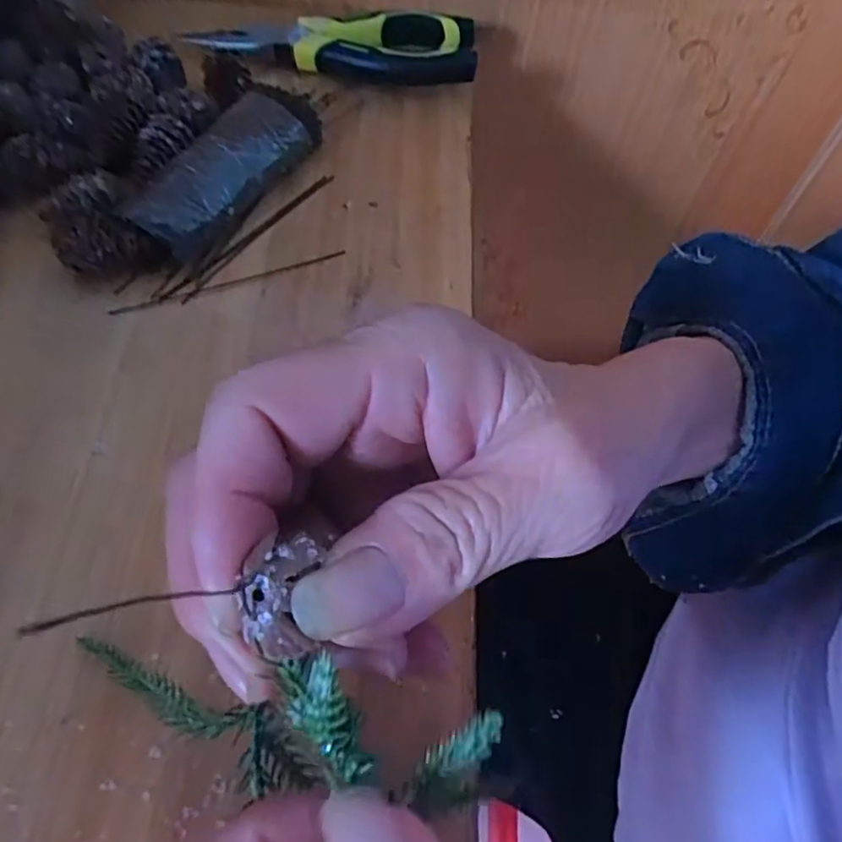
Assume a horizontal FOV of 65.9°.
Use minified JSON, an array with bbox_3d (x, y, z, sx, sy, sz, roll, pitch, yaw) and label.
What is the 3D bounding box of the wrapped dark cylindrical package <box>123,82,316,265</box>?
[{"bbox_3d":[-0.085,-0.114,0.293,0.034,0.028,0.105,28,61,12],"label":"wrapped dark cylindrical package"}]

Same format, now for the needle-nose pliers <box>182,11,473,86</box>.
[{"bbox_3d":[-0.046,-0.204,0.354,0.150,0.019,0.048,4,59,-2],"label":"needle-nose pliers"}]

